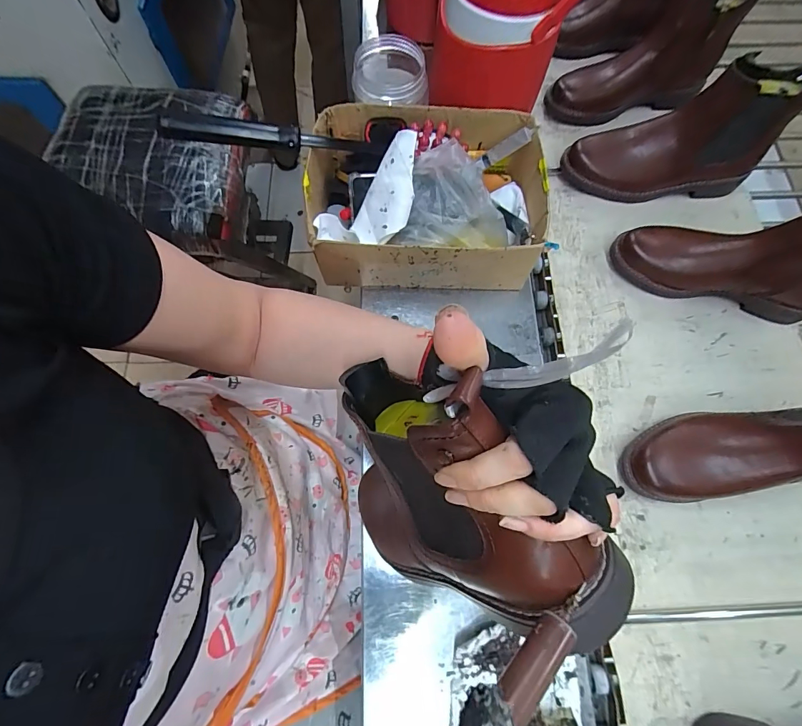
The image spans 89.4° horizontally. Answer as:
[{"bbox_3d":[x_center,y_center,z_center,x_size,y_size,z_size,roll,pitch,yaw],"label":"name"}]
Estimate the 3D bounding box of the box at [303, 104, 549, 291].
[{"bbox_3d":[0.028,-0.214,0.508,0.285,0.117,0.210,2,72,0],"label":"box"}]

